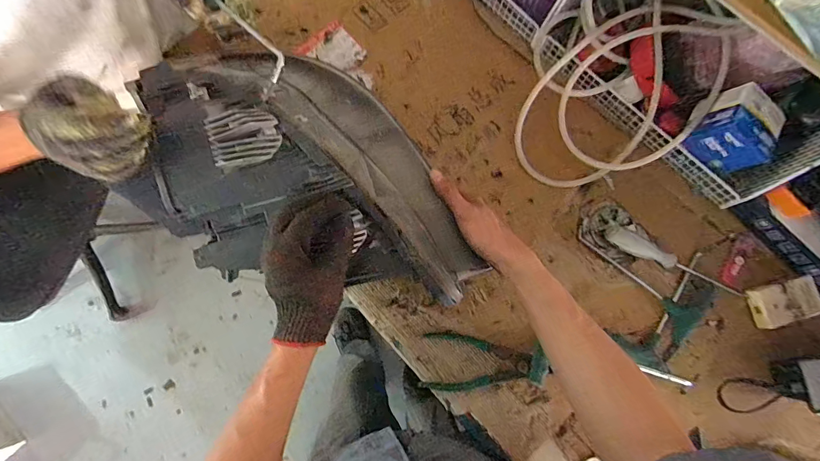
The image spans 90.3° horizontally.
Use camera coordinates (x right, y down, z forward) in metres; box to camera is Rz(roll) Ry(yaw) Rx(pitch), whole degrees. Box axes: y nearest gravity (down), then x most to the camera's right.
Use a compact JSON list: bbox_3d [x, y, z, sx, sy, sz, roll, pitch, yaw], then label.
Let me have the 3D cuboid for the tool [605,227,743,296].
[{"bbox_3d":[0.393,0.051,0.610,0.199,0.023,0.030,31,79,6],"label":"tool"}]

